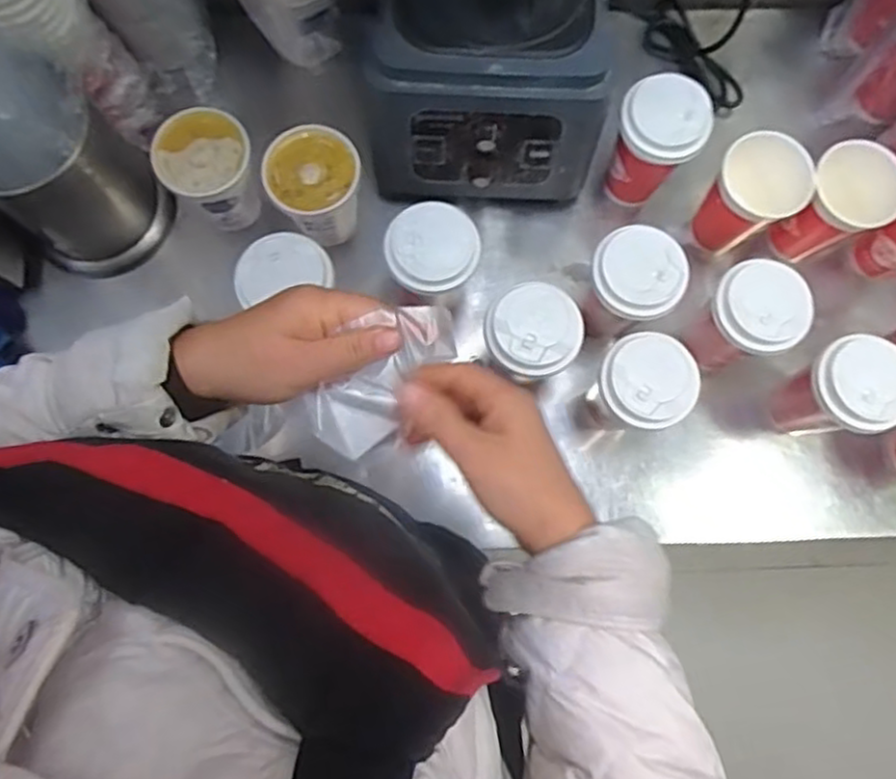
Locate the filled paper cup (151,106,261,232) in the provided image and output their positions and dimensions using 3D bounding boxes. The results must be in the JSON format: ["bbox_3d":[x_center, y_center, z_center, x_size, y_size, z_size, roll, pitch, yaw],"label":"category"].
[{"bbox_3d":[-0.227,-0.208,0.696,0.085,0.102,0.079,0,79,-1],"label":"filled paper cup"}]

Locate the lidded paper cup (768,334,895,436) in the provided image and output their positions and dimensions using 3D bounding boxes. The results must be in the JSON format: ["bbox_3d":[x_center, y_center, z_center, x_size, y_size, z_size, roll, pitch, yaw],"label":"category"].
[{"bbox_3d":[0.345,0.006,0.653,0.070,0.141,0.083,-28,81,-6],"label":"lidded paper cup"}]

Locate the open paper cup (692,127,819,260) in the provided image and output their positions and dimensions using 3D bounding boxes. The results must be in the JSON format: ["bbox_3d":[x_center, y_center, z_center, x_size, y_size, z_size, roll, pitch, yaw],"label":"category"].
[{"bbox_3d":[0.284,-0.181,0.687,0.084,0.113,0.076,43,82,7],"label":"open paper cup"}]

